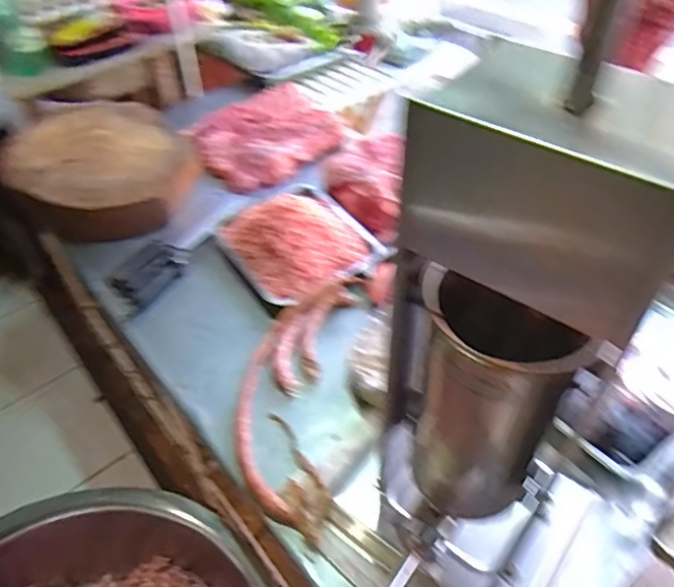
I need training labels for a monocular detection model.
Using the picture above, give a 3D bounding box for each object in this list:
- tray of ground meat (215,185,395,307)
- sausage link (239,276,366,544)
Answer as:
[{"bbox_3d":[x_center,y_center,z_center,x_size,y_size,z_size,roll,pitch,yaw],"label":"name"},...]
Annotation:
[{"bbox_3d":[-0.085,-0.137,1.133,0.262,0.078,0.305,-29,52,-21],"label":"tray of ground meat"},{"bbox_3d":[-0.073,0.147,0.924,0.165,0.033,0.457,3,47,7],"label":"sausage link"}]

